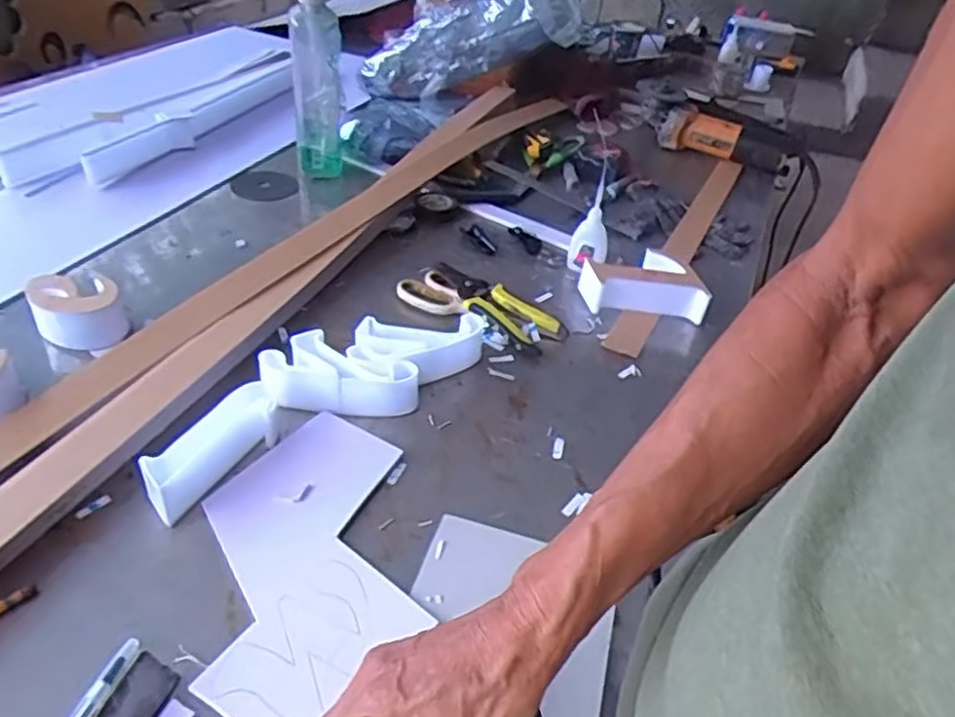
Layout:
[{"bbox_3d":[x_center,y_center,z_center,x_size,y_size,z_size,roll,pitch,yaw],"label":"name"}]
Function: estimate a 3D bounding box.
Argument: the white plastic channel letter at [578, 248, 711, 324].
[{"bbox_3d":[0.189,-0.086,0.810,0.132,0.045,0.087,1,38,-5],"label":"white plastic channel letter"}]

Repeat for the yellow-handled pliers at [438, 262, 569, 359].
[{"bbox_3d":[0.013,-0.059,0.764,0.169,0.024,0.061,32,45,29],"label":"yellow-handled pliers"}]

